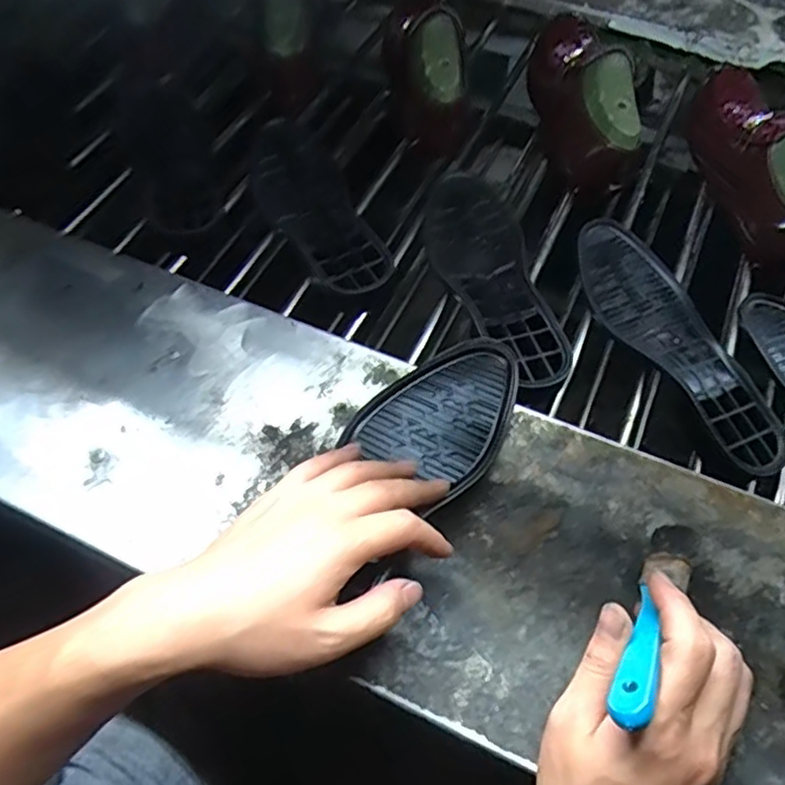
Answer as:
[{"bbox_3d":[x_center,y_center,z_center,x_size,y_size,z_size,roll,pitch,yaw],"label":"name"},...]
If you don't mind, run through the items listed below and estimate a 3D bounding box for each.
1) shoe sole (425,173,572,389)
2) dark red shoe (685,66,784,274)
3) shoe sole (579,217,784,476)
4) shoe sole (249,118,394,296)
[{"bbox_3d":[0.092,-0.111,0.609,0.088,0.031,0.264,-9,58,-6],"label":"shoe sole"},{"bbox_3d":[0.383,-0.247,0.673,0.079,0.093,0.254,-3,58,-2],"label":"dark red shoe"},{"bbox_3d":[0.251,-0.053,0.584,0.094,0.019,0.277,-17,59,-10],"label":"shoe sole"},{"bbox_3d":[-0.086,-0.198,0.675,0.095,0.053,0.305,-18,59,-11],"label":"shoe sole"}]

